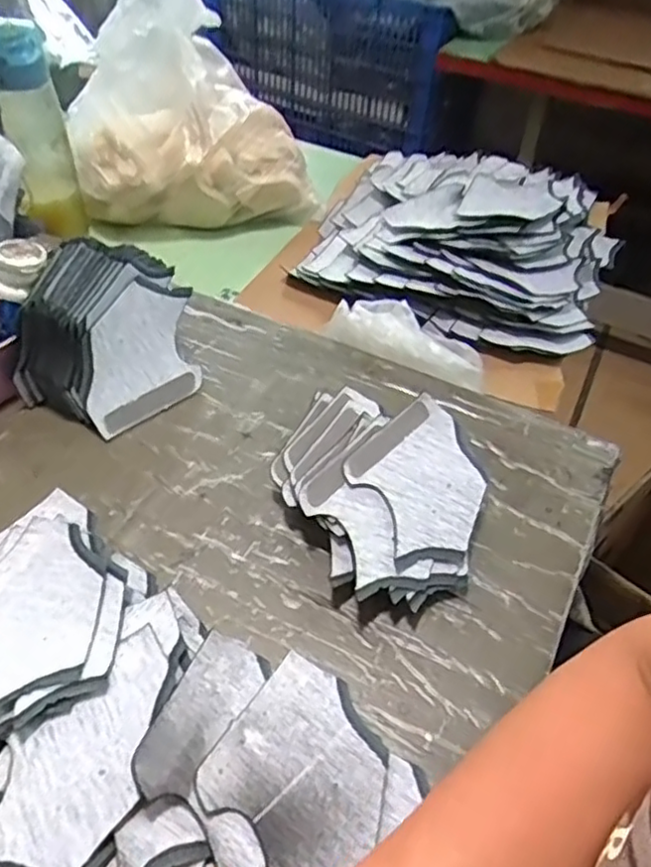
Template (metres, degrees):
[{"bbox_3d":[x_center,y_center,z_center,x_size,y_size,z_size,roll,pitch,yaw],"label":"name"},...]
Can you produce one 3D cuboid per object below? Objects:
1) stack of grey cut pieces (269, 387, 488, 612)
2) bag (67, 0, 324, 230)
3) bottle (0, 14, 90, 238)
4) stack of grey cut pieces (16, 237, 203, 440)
[{"bbox_3d":[0.044,0.037,0.522,0.141,0.048,0.191,-21,50,-19],"label":"stack of grey cut pieces"},{"bbox_3d":[-0.187,-0.424,0.860,0.288,0.237,0.244,-16,49,-16],"label":"bag"},{"bbox_3d":[-0.311,-0.319,0.725,0.064,0.214,0.063,-8,47,-8],"label":"bottle"},{"bbox_3d":[-0.178,-0.087,0.581,0.117,0.112,0.140,21,50,18],"label":"stack of grey cut pieces"}]

